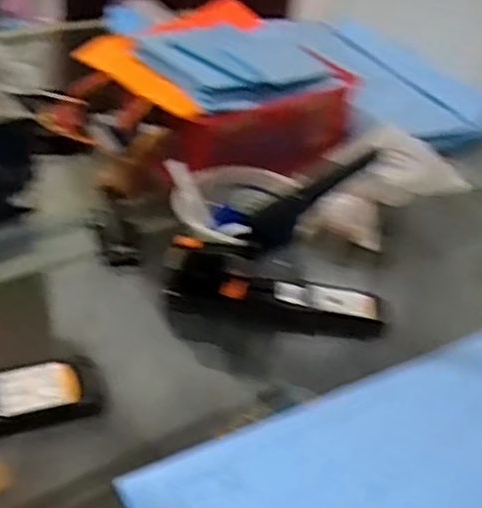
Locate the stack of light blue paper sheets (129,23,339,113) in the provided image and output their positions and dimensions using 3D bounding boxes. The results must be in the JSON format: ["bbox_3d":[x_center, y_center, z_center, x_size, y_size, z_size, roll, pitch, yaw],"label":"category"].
[{"bbox_3d":[-0.003,-0.321,1.188,0.276,0.029,0.202,-23,58,-32],"label":"stack of light blue paper sheets"}]

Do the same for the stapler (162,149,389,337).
[{"bbox_3d":[0.054,0.004,0.916,0.294,0.238,0.058,3,36,-4],"label":"stapler"}]

